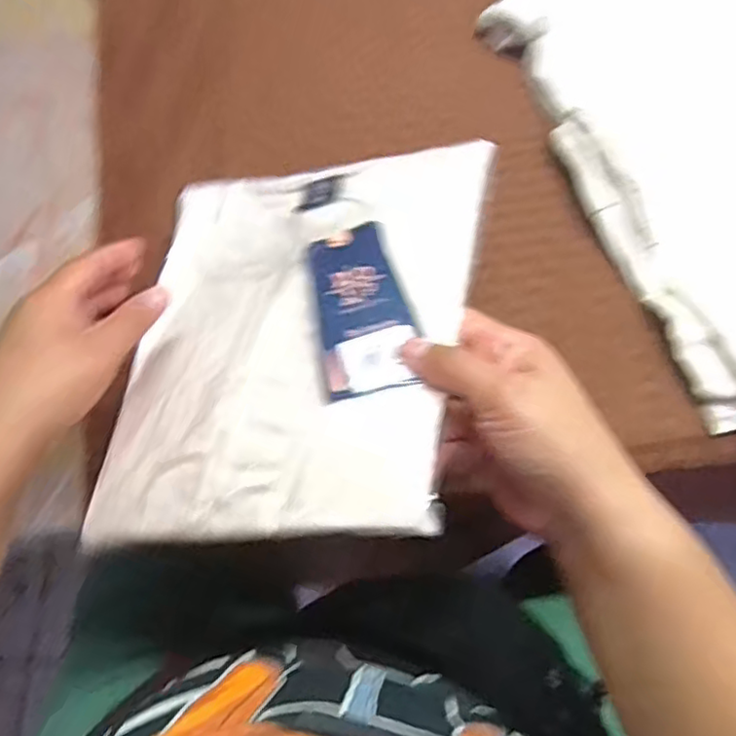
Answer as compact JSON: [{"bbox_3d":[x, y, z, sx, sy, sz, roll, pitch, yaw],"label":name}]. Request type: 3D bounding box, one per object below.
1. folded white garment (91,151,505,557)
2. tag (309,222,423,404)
[{"bbox_3d":[-0.047,-0.025,0.349,0.203,0.019,0.242,-6,53,25],"label":"folded white garment"},{"bbox_3d":[-0.004,-0.033,0.324,0.046,0.004,0.116,-12,51,3],"label":"tag"}]

